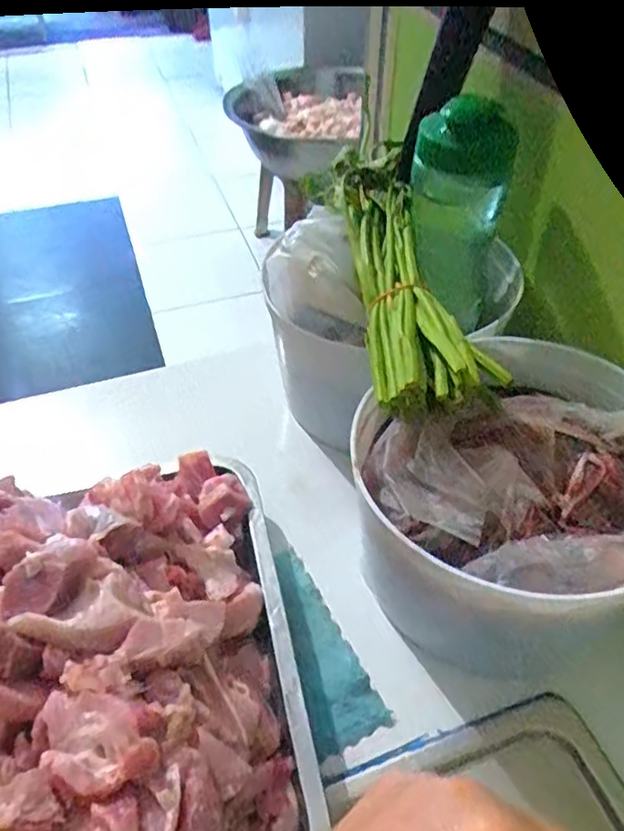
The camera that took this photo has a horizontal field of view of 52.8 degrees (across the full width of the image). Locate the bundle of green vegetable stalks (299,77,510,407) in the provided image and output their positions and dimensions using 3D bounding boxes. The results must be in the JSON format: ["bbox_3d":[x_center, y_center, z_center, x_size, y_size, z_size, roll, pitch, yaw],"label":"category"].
[{"bbox_3d":[0.053,-0.125,0.463,0.067,0.049,0.300,-6,47,-6],"label":"bundle of green vegetable stalks"}]

